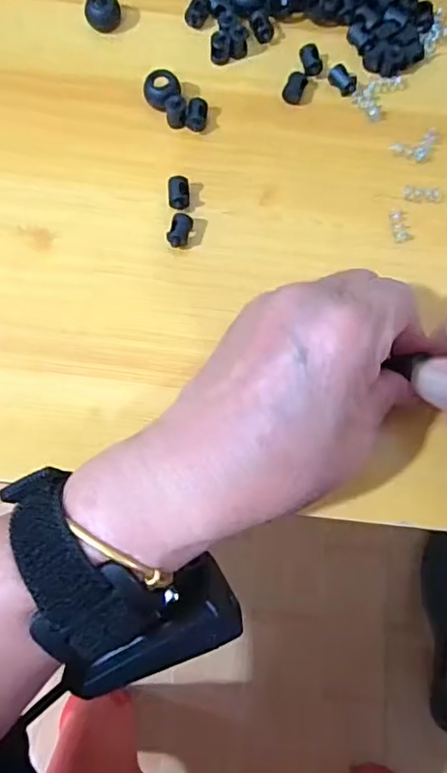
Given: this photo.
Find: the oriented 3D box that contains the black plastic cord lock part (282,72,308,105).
[{"bbox_3d":[0.036,-0.147,0.274,0.009,0.008,0.015,23,74,4],"label":"black plastic cord lock part"}]

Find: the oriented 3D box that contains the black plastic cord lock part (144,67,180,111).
[{"bbox_3d":[-0.029,-0.142,0.268,0.016,0.013,0.016,1,74,-2],"label":"black plastic cord lock part"}]

